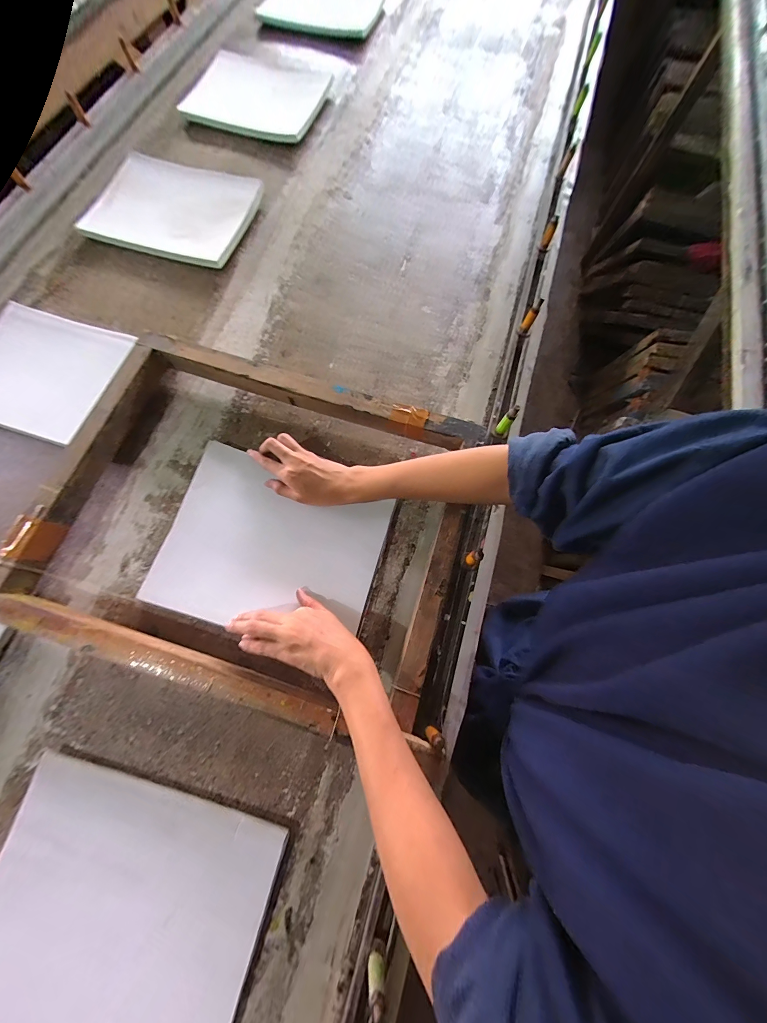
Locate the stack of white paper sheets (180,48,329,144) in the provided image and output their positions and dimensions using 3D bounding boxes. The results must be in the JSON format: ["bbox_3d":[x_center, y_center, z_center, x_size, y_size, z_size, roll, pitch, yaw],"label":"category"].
[{"bbox_3d":[-0.271,-0.851,0.697,0.286,0.027,0.220,18,74,6],"label":"stack of white paper sheets"}]

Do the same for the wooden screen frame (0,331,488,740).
[{"bbox_3d":[-0.156,0.001,0.426,0.503,0.054,0.396,17,74,4],"label":"wooden screen frame"}]

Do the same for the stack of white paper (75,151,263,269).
[{"bbox_3d":[-0.374,-0.541,0.598,0.270,0.043,0.202,18,74,4],"label":"stack of white paper"}]

